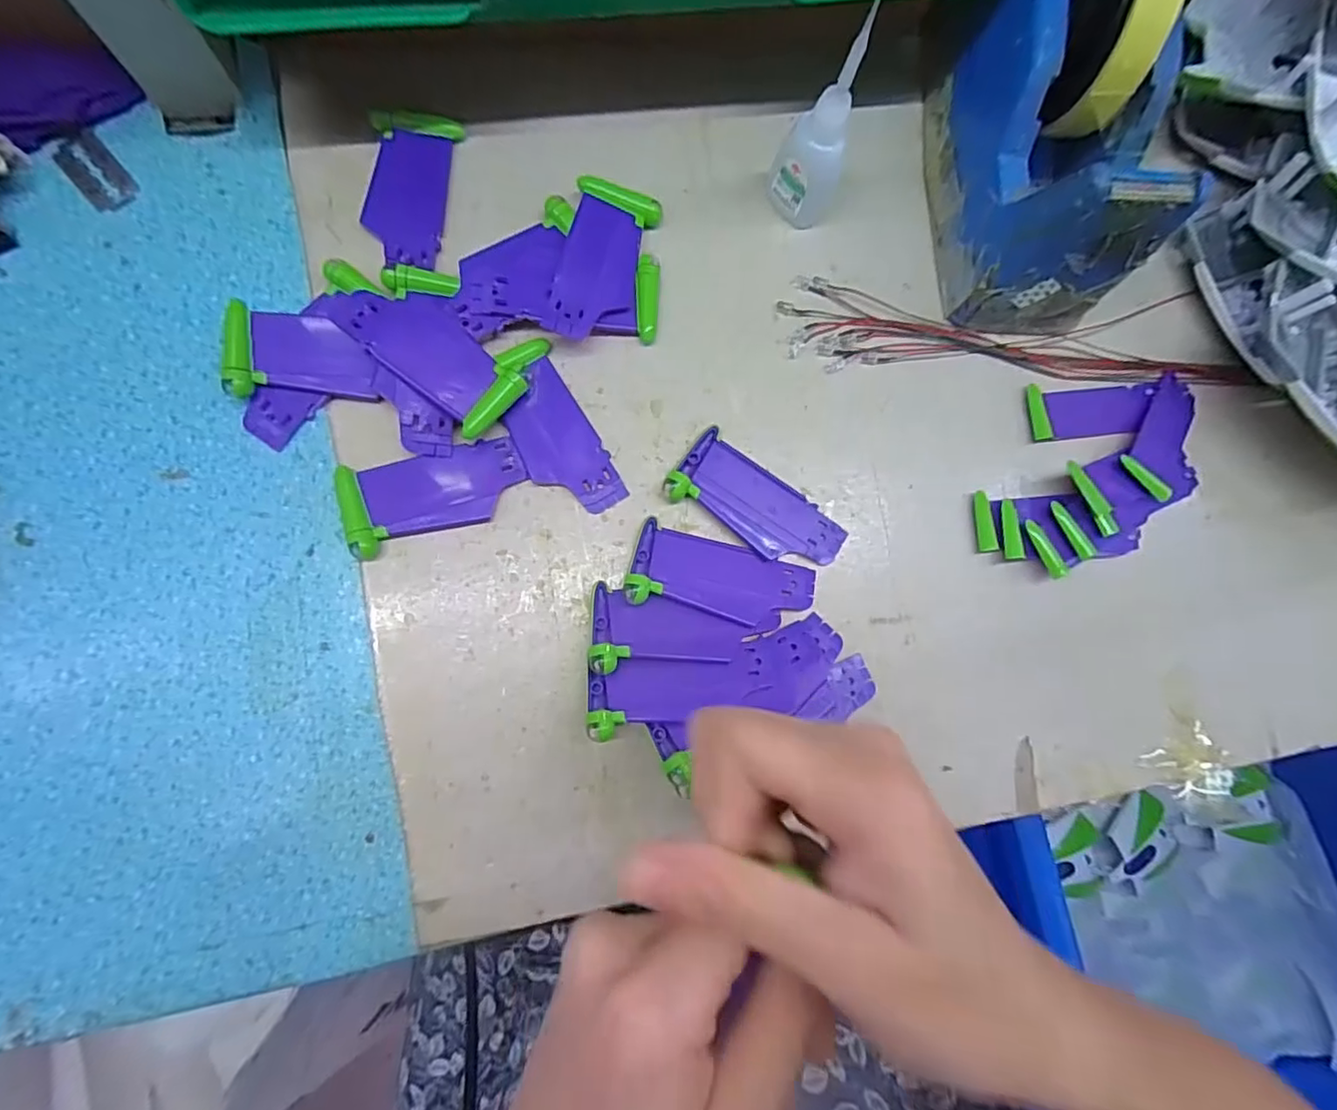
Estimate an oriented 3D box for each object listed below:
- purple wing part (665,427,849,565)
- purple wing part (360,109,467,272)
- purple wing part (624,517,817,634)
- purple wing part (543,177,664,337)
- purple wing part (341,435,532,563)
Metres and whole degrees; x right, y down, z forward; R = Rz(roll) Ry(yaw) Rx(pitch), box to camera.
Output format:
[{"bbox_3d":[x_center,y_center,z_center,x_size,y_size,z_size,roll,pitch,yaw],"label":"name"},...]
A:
[{"bbox_3d":[0.045,-0.023,0.300,0.088,0.009,0.040,36,81,0],"label":"purple wing part"},{"bbox_3d":[-0.130,-0.183,0.302,0.040,0.007,0.082,9,82,-4],"label":"purple wing part"},{"bbox_3d":[0.026,0.013,0.290,0.088,0.011,0.040,18,81,-3],"label":"purple wing part"},{"bbox_3d":[-0.033,-0.145,0.303,0.041,0.017,0.084,12,82,-4],"label":"purple wing part"},{"bbox_3d":[-0.110,-0.029,0.284,0.082,0.008,0.039,-16,85,-7],"label":"purple wing part"}]

